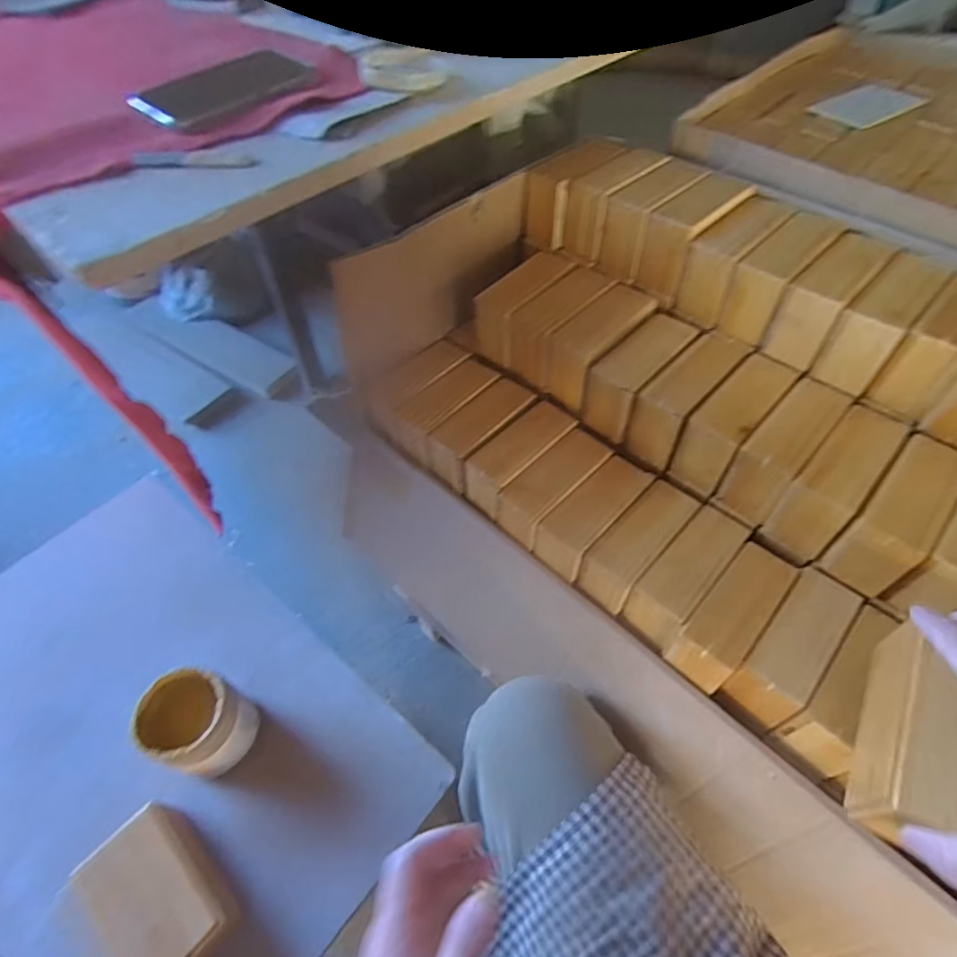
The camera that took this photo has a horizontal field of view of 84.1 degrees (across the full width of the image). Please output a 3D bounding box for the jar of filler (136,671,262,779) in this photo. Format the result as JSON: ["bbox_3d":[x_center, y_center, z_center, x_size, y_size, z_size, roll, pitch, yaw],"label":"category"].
[{"bbox_3d":[-0.269,0.233,0.509,0.077,0.087,0.073,0,53,0],"label":"jar of filler"}]

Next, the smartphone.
[{"bbox_3d":[-0.246,-0.385,0.524,0.087,0.016,0.173,32,60,22],"label":"smartphone"}]

